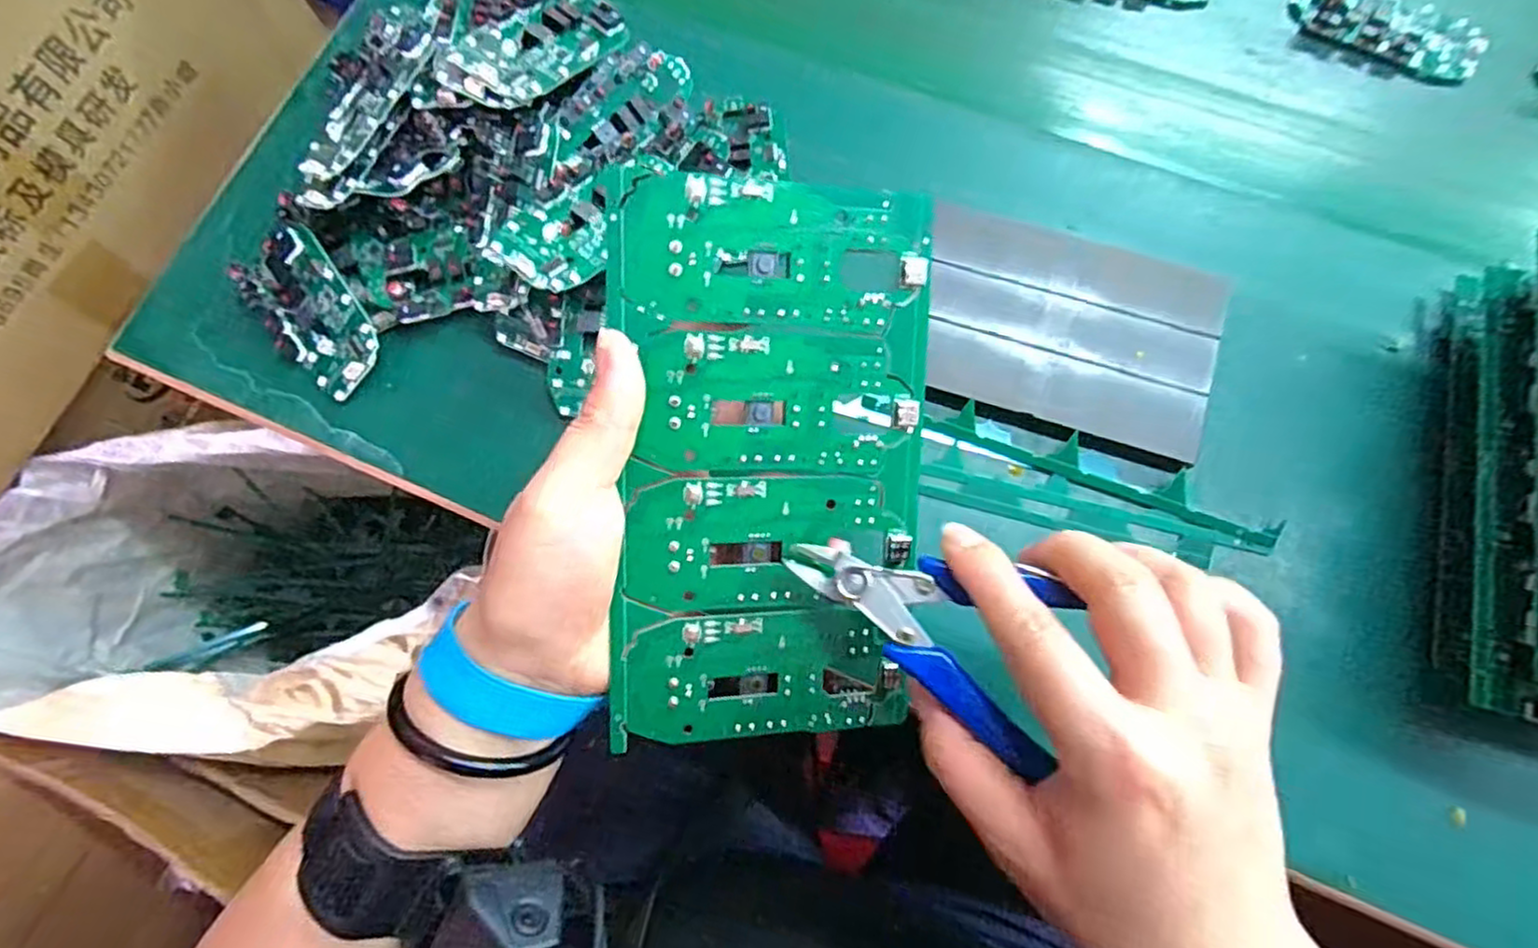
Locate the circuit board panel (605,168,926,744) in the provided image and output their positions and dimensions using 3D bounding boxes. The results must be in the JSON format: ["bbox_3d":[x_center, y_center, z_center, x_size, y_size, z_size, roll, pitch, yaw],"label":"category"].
[{"bbox_3d":[0.002,0.000,0.241,0.105,0.004,0.188,-1,98,-14],"label":"circuit board panel"}]

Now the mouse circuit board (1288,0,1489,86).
[{"bbox_3d":[0.341,-0.247,0.389,0.097,0.012,0.041,27,75,9],"label":"mouse circuit board"}]

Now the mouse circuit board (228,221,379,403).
[{"bbox_3d":[-0.226,-0.078,0.348,0.048,0.007,0.086,-37,84,9],"label":"mouse circuit board"}]

